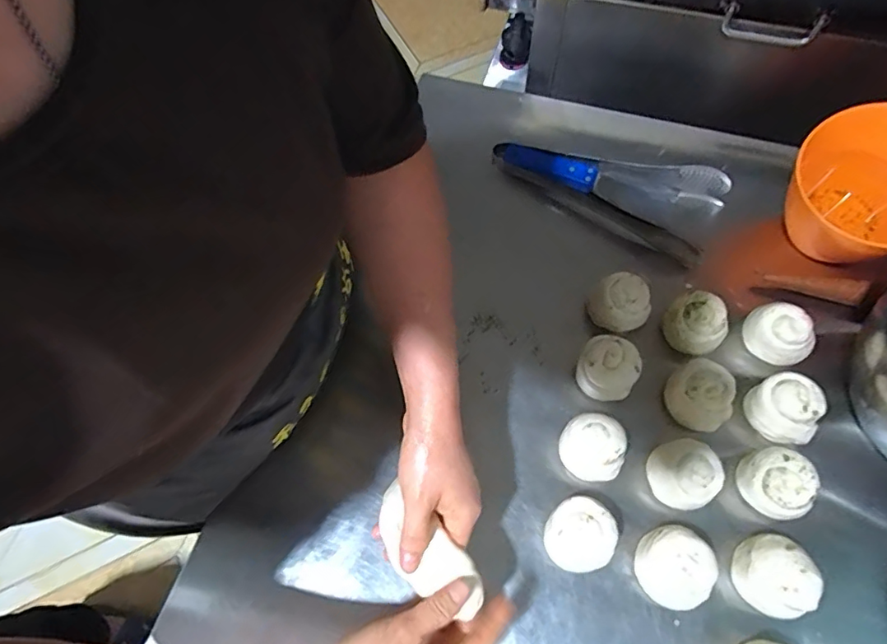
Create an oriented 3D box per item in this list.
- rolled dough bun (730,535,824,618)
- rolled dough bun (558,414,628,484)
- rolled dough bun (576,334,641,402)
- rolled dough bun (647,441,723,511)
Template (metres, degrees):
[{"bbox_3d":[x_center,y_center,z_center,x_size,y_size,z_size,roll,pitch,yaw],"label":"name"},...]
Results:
[{"bbox_3d":[0.284,0.219,0.442,0.052,0.057,0.063,-11,67,-5],"label":"rolled dough bun"},{"bbox_3d":[0.139,0.120,0.485,0.053,0.053,0.053,-1,65,2],"label":"rolled dough bun"},{"bbox_3d":[0.165,0.049,0.518,0.057,0.052,0.053,-1,65,2],"label":"rolled dough bun"},{"bbox_3d":[0.222,0.140,0.473,0.054,0.051,0.061,-15,67,-6],"label":"rolled dough bun"}]

